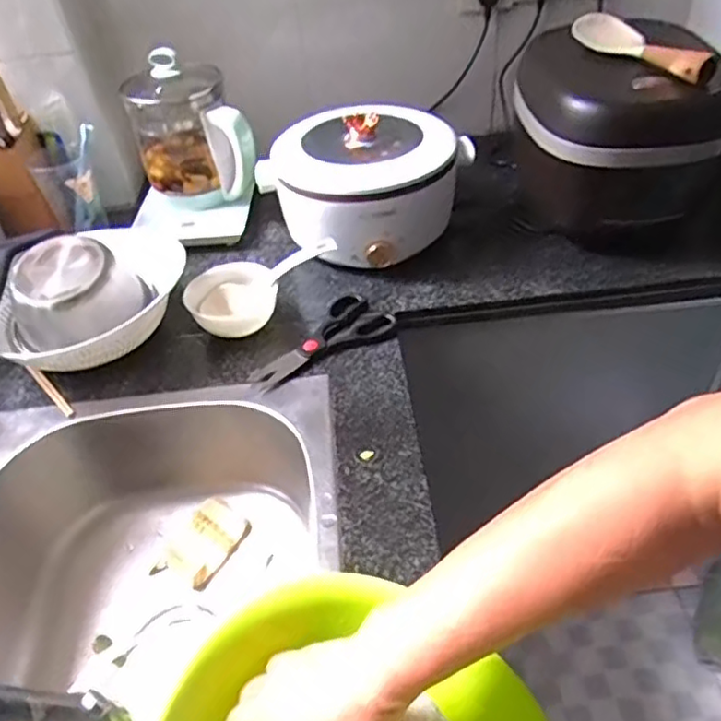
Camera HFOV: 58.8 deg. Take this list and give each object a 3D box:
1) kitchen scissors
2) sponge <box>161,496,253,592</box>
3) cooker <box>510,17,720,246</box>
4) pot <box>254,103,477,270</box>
[{"bbox_3d":[-0.047,-0.028,0.818,0.082,0.015,0.195,32,55,33],"label":"kitchen scissors"},{"bbox_3d":[-0.194,0.229,0.814,0.078,0.025,0.102,24,50,28],"label":"sponge"},{"bbox_3d":[0.373,-0.345,0.924,0.281,0.198,0.312,7,45,13],"label":"cooker"},{"bbox_3d":[0.012,-0.272,0.950,0.243,0.148,0.236,-3,43,3],"label":"pot"}]

